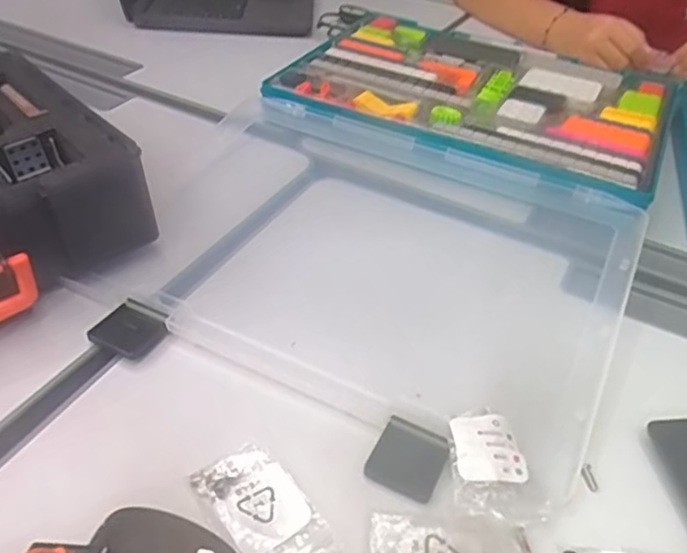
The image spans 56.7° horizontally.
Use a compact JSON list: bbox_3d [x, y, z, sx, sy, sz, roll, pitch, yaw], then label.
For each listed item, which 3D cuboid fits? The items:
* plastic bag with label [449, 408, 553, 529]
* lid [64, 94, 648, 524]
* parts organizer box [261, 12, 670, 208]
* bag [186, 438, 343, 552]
[{"bbox_3d":[0.080,0.100,0.336,0.045,0.018,0.059,-3,41,-8],"label":"plastic bag with label"},{"bbox_3d":[0.014,-0.019,0.452,0.357,0.032,0.267,21,44,18],"label":"lid"},{"bbox_3d":[0.131,-0.177,0.641,0.357,0.042,0.272,19,43,17],"label":"parts organizer box"},{"bbox_3d":[-0.040,0.118,0.319,0.044,0.005,0.074,-22,47,-27],"label":"bag"}]

